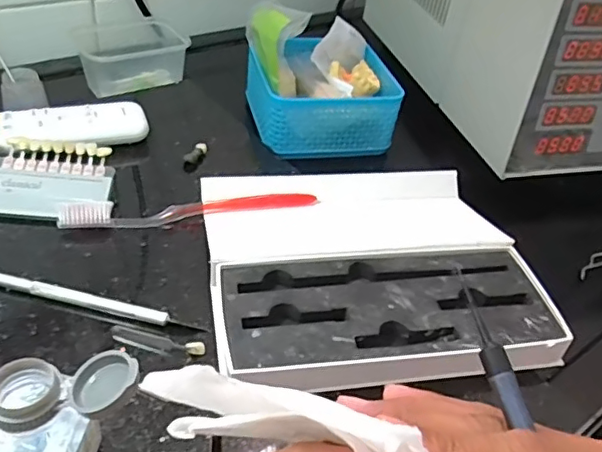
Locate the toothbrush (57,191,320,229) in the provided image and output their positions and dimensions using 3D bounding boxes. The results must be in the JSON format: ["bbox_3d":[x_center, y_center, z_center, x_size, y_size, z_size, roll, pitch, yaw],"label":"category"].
[{"bbox_3d":[-0.080,-0.016,0.427,0.189,0.020,0.014,-5,42,-16],"label":"toothbrush"}]

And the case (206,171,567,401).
[{"bbox_3d":[0.047,0.027,0.401,0.213,0.034,0.196,-1,42,-12],"label":"case"}]

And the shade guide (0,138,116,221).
[{"bbox_3d":[-0.209,-0.035,0.426,0.129,0.019,0.067,4,58,-6],"label":"shade guide"}]

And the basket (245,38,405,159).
[{"bbox_3d":[0.018,-0.128,0.565,0.145,0.069,0.110,-7,43,-18],"label":"basket"}]

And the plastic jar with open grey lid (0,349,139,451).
[{"bbox_3d":[-0.108,0.091,0.255,0.065,0.070,0.035,-19,48,-29],"label":"plastic jar with open grey lid"}]

